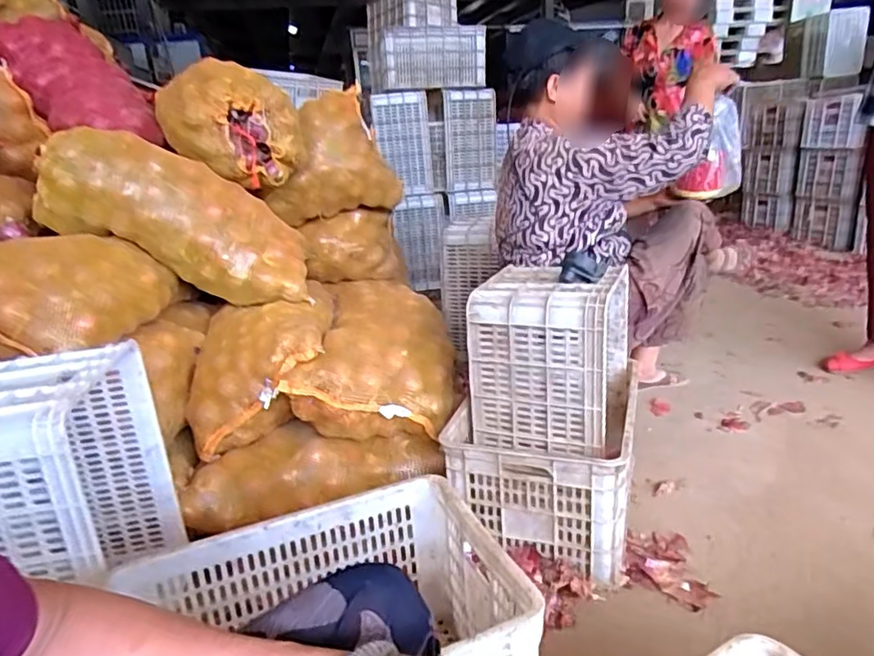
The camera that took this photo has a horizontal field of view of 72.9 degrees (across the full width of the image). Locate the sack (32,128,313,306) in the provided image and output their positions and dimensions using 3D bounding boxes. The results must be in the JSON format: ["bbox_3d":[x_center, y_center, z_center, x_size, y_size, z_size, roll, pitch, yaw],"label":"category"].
[{"bbox_3d":[-0.663,-0.280,1.557,0.687,0.272,0.204,26,15,-11],"label":"sack"}]

